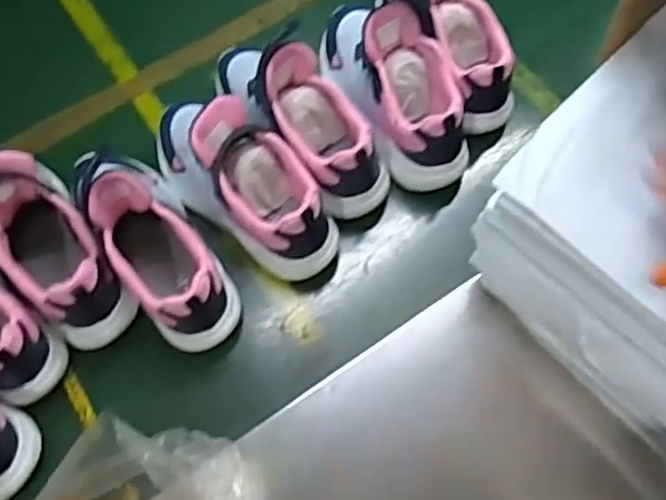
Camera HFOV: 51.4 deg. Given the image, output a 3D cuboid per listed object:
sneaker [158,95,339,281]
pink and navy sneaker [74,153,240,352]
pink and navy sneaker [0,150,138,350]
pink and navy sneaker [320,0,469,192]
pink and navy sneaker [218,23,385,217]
[{"bbox_3d":[-0.089,-0.073,0.644,0.090,0.104,0.223,-39,70,-15],"label":"sneaker"},{"bbox_3d":[-0.167,-0.020,0.611,0.081,0.107,0.218,-31,68,-12],"label":"pink and navy sneaker"},{"bbox_3d":[-0.250,-0.004,0.605,0.077,0.099,0.177,-37,70,-14],"label":"pink and navy sneaker"},{"bbox_3d":[0.056,-0.176,0.676,0.087,0.095,0.228,-28,68,-11],"label":"pink and navy sneaker"},{"bbox_3d":[-0.040,-0.134,0.667,0.072,0.120,0.228,-39,70,-15],"label":"pink and navy sneaker"}]

